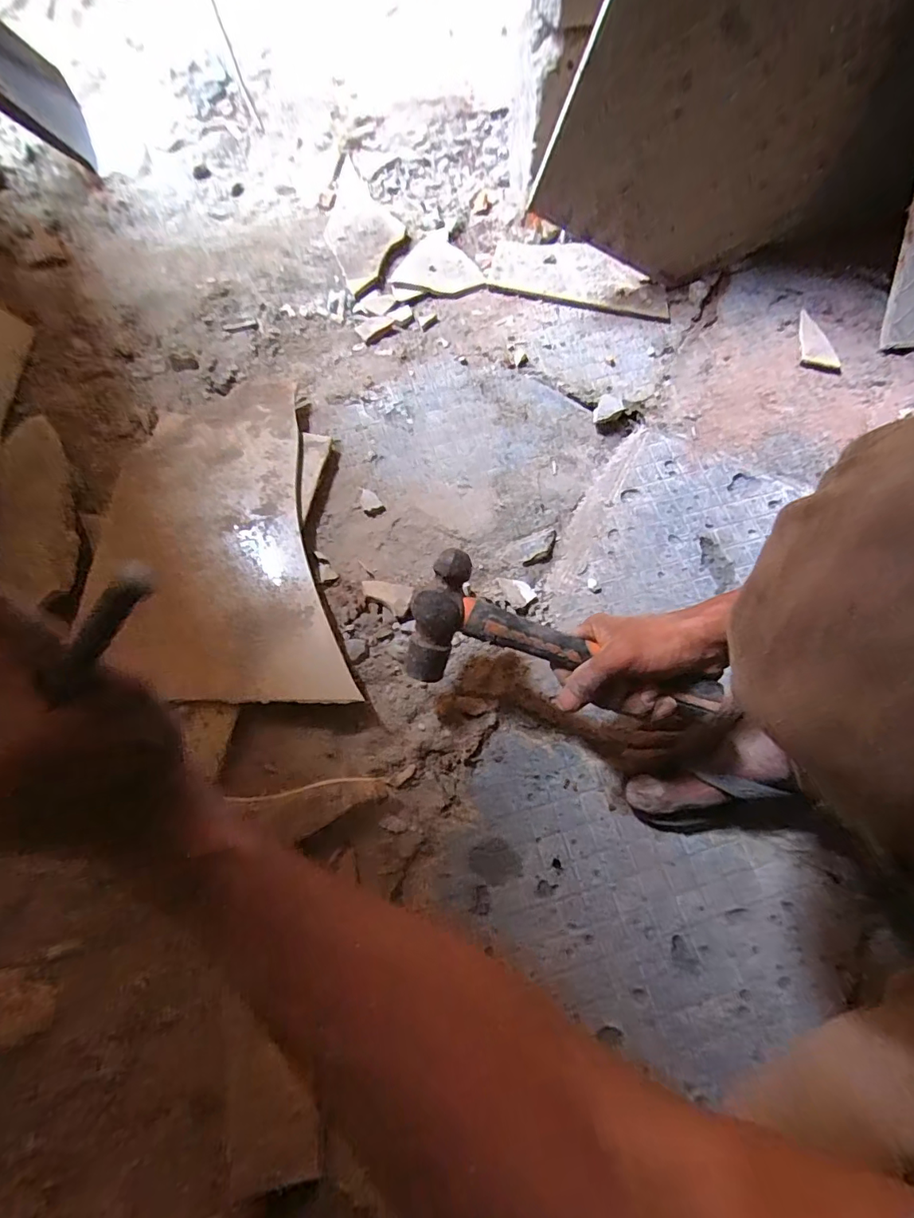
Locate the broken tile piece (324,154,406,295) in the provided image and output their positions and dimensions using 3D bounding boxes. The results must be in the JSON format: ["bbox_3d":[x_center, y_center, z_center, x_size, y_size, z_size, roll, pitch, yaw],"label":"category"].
[{"bbox_3d":[-0.151,-0.592,0.763,0.110,0.020,0.290,-20,71,-9],"label":"broken tile piece"}]

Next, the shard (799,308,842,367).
[{"bbox_3d":[0.491,-0.371,0.683,0.050,0.012,0.096,8,69,1],"label":"shard"}]

